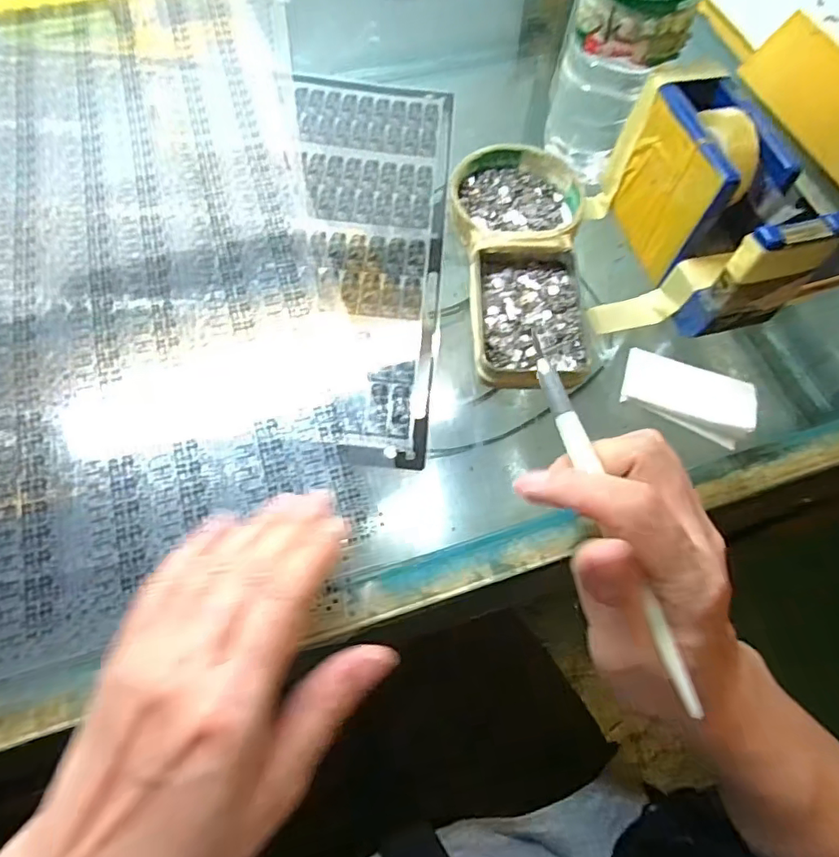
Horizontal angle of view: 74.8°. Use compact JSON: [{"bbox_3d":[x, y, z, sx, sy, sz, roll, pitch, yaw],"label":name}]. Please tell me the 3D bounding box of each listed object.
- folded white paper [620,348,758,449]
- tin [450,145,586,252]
[{"bbox_3d":[0.144,-0.019,0.296,0.066,0.020,0.043,19,65,5],"label":"folded white paper"},{"bbox_3d":[0.061,-0.142,0.346,0.080,0.017,0.084,1,64,-3],"label":"tin"}]

